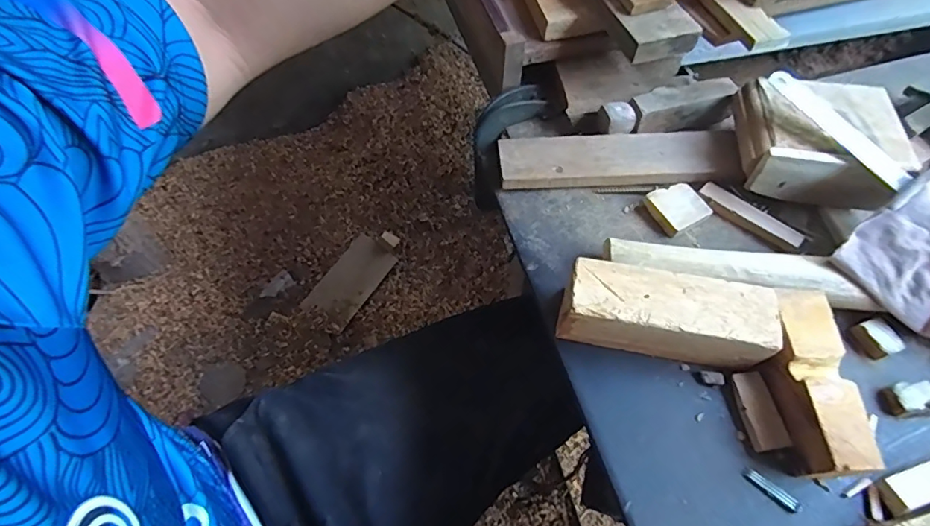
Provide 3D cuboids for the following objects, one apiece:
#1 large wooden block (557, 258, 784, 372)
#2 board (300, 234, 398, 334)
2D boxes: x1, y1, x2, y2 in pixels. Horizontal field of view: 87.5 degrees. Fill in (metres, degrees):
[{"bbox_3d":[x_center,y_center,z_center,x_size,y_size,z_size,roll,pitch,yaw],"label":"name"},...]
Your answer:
[{"bbox_3d":[0.127,0.033,0.315,0.124,0.041,0.045,11,64,8],"label":"large wooden block"},{"bbox_3d":[-0.254,0.041,1.087,0.103,0.016,0.207,39,73,-4],"label":"board"}]

